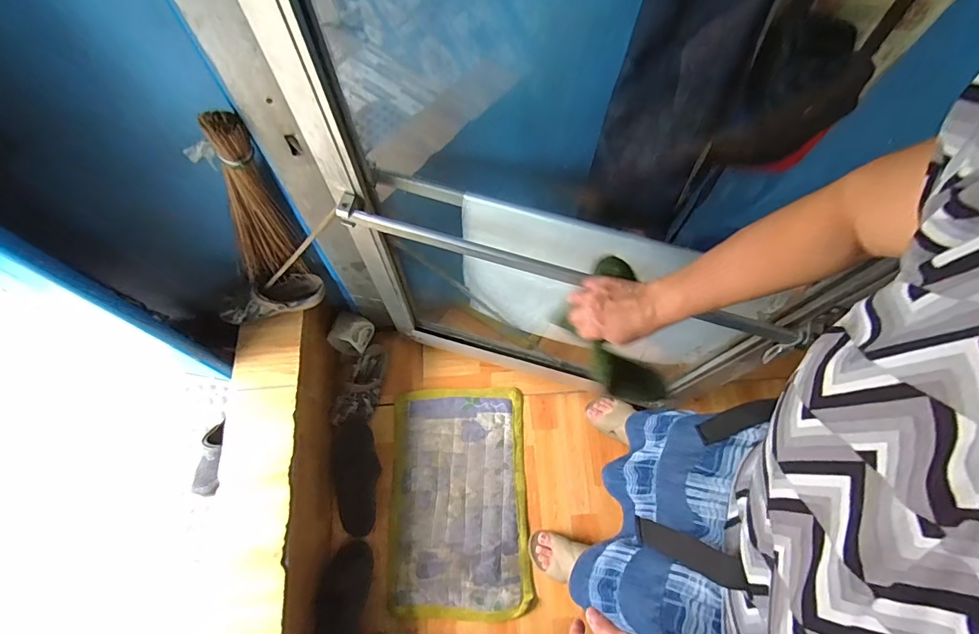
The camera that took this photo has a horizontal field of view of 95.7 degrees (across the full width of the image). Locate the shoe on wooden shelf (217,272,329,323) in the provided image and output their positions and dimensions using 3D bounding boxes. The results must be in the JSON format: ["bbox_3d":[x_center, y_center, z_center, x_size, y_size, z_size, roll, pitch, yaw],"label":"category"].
[{"bbox_3d":[-0.509,-0.044,1.058,0.224,0.074,0.082,-12,67,-8],"label":"shoe on wooden shelf"}]

